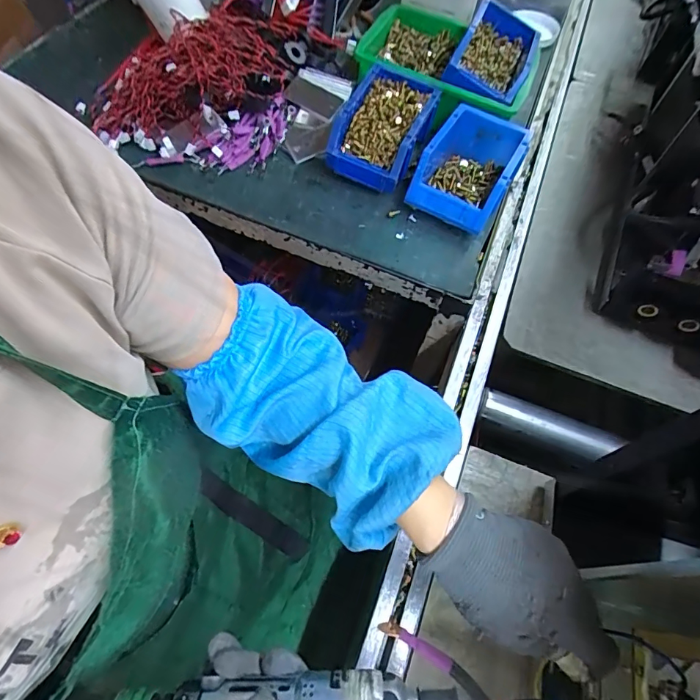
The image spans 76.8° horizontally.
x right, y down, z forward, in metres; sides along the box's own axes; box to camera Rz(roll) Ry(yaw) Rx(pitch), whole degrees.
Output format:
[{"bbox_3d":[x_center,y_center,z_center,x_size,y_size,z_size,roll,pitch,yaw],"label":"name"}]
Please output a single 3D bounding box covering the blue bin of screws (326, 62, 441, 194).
[{"bbox_3d":[0.048,-0.303,0.611,0.110,0.079,0.161,25,62,9],"label":"blue bin of screws"}]

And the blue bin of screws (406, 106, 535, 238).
[{"bbox_3d":[0.159,-0.243,0.589,0.113,0.067,0.159,26,63,10],"label":"blue bin of screws"}]

